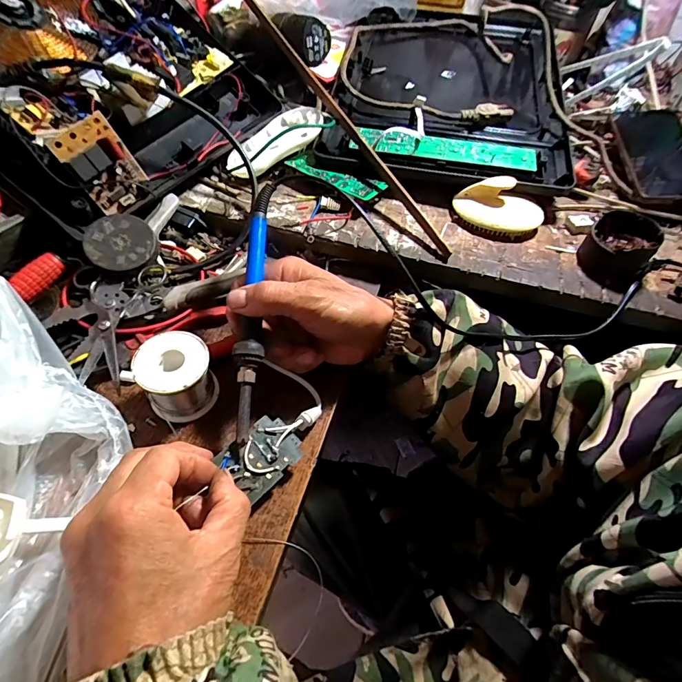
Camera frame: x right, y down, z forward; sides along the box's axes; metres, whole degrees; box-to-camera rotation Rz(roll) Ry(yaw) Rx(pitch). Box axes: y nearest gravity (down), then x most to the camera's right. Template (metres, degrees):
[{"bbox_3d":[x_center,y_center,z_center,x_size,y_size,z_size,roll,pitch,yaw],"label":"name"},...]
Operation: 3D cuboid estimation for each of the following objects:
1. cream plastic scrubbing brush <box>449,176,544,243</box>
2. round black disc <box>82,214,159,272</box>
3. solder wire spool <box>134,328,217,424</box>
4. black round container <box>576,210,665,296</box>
[{"bbox_3d":[0.166,-0.137,0.413,0.095,0.038,0.053,13,56,4],"label":"cream plastic scrubbing brush"},{"bbox_3d":[-0.195,-0.088,0.354,0.058,0.004,0.054,4,71,-11],"label":"round black disc"},{"bbox_3d":[-0.123,0.028,0.305,0.050,0.050,0.051,2,56,-3],"label":"solder wire spool"},{"bbox_3d":[0.272,-0.091,0.387,0.063,0.038,0.073,37,61,19],"label":"black round container"}]

